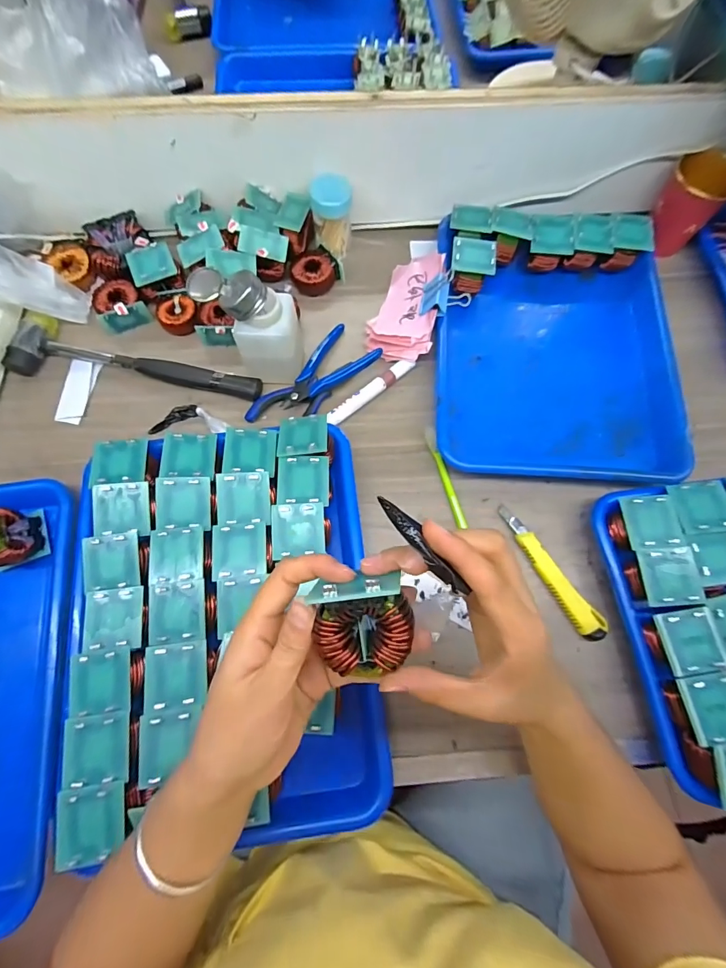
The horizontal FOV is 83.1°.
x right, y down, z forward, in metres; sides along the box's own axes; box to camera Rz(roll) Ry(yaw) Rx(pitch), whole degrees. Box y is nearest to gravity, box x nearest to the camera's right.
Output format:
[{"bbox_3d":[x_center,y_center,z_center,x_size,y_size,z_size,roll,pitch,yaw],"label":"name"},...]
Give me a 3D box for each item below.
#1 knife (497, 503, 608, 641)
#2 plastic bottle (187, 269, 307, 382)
[{"bbox_3d":[0.172,0.079,0.380,0.021,0.012,0.138,-29,75,-10],"label":"knife"},{"bbox_3d":[-0.108,-0.152,0.390,0.094,0.093,0.059,9,72,2],"label":"plastic bottle"}]

